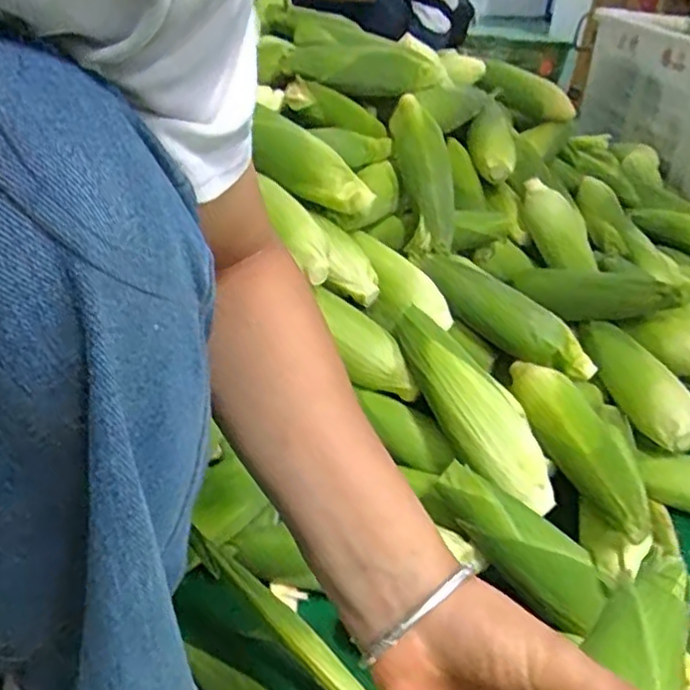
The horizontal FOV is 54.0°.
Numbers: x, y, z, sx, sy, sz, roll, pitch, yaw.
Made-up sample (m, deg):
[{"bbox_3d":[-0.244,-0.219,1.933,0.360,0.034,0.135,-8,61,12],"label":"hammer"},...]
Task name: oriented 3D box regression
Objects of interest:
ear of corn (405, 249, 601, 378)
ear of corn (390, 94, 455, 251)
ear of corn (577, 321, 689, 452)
[{"bbox_3d":[0.186,-0.039,0.812,0.250,0.063,0.062,38,41,16],"label":"ear of corn"},{"bbox_3d":[0.105,-0.226,0.873,0.051,0.058,0.224,-6,70,-21],"label":"ear of corn"},{"bbox_3d":[0.343,0.036,0.806,0.058,0.055,0.221,1,33,-10],"label":"ear of corn"}]

